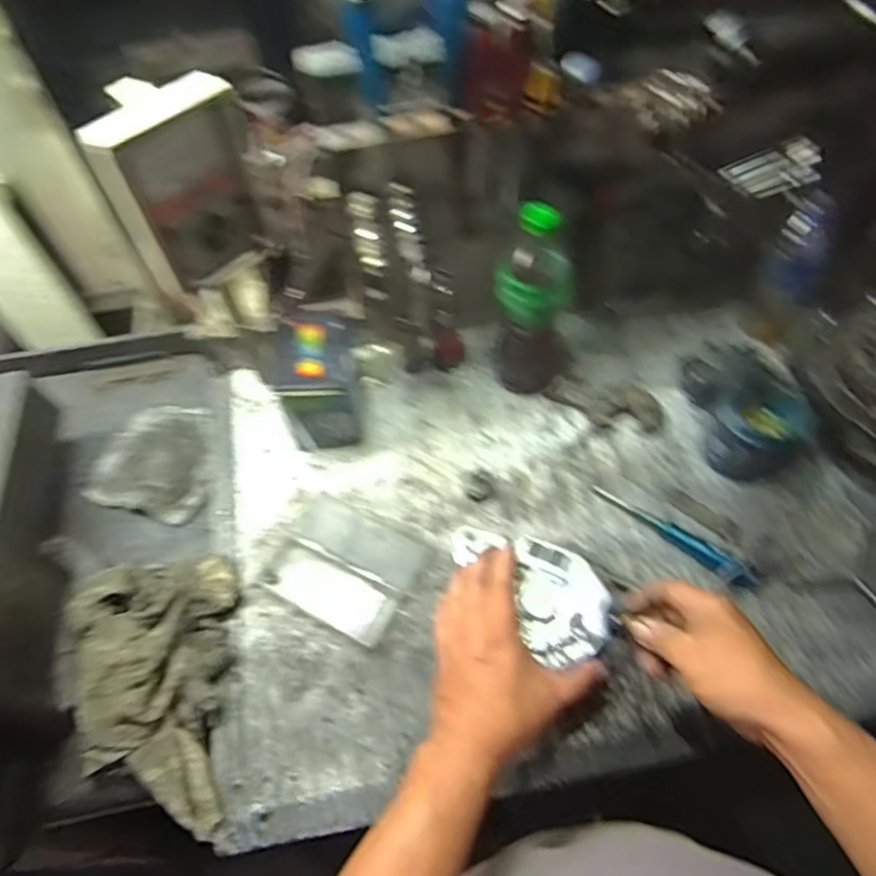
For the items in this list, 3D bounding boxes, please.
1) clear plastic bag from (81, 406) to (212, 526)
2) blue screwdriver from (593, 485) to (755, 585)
[{"bbox_3d":[-0.372,0.028,0.871,0.169,0.018,0.166,14,60,11],"label":"clear plastic bag"},{"bbox_3d":[0.273,0.110,0.741,0.195,0.022,0.024,35,66,21],"label":"blue screwdriver"}]

